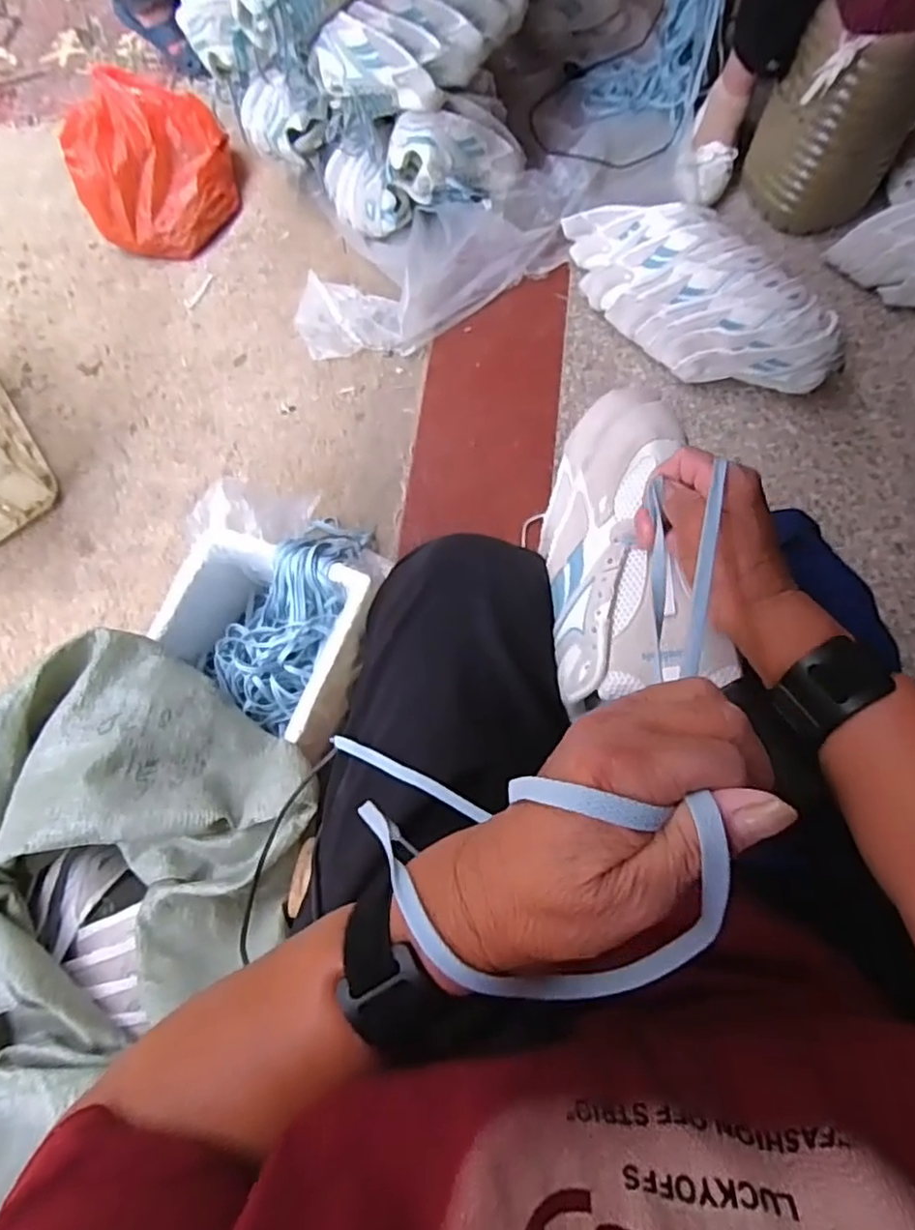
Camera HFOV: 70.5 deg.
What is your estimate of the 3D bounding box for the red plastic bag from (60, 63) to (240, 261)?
[{"bbox_3d":[-0.575,-0.850,1.236,0.254,0.193,0.279,4,73,3],"label":"red plastic bag"}]

